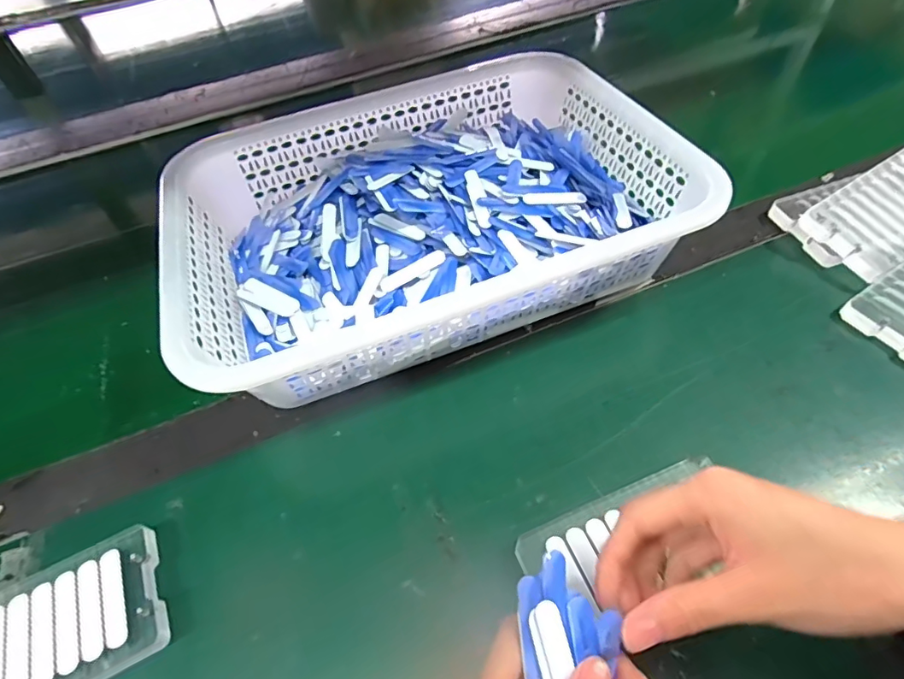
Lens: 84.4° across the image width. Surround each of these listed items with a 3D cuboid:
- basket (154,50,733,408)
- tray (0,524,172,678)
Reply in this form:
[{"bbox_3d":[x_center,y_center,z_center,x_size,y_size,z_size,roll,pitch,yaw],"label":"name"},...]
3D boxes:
[{"bbox_3d":[-0.025,-0.099,0.391,0.348,0.083,0.244,-20,53,-9],"label":"basket"},{"bbox_3d":[-0.218,0.157,0.260,0.125,0.011,0.068,-25,55,-13],"label":"tray"}]

